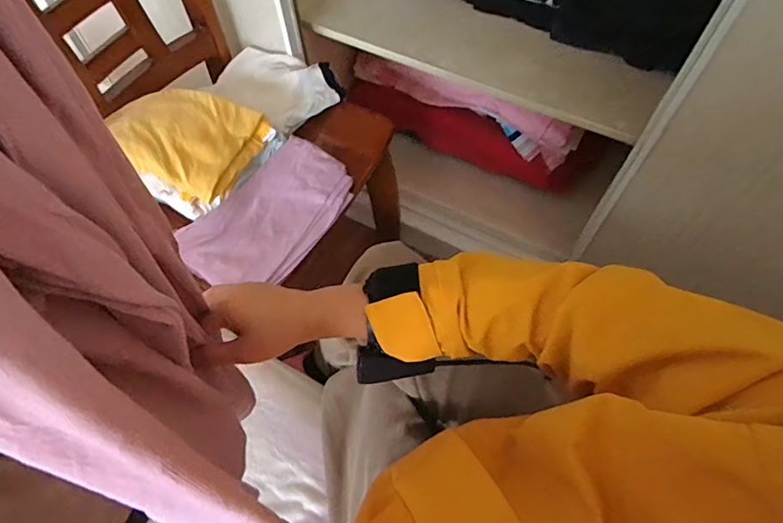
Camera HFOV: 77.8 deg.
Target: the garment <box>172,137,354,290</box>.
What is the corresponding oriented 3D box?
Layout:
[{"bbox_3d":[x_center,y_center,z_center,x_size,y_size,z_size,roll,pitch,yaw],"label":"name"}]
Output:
[{"bbox_3d":[-0.204,-0.076,0.813,0.181,0.045,0.291,31,66,17],"label":"garment"}]

